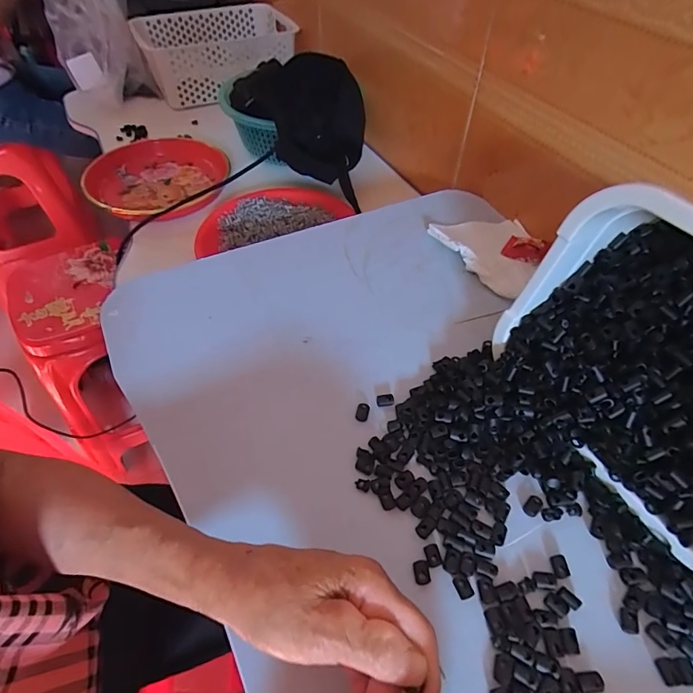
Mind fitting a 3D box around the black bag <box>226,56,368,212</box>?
[{"bbox_3d":[-0.060,-0.353,0.681,0.134,0.126,0.266,-31,58,-22],"label":"black bag"}]

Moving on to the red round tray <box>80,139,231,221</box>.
[{"bbox_3d":[-0.306,-0.276,0.722,0.229,0.036,0.237,-22,55,-16],"label":"red round tray"}]

